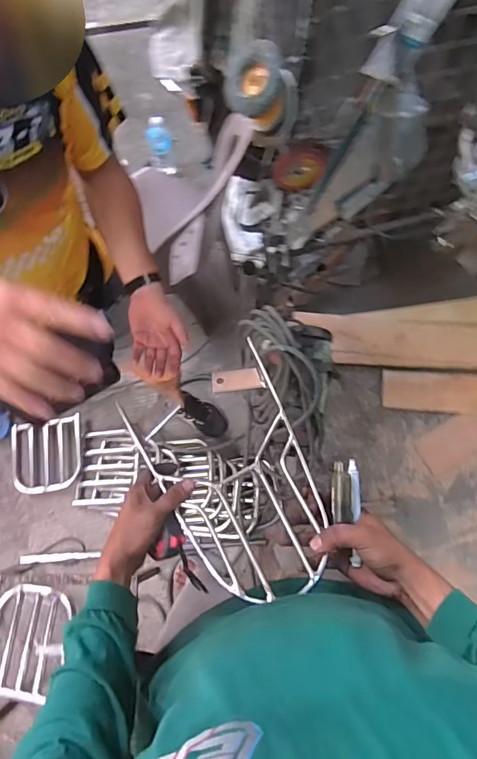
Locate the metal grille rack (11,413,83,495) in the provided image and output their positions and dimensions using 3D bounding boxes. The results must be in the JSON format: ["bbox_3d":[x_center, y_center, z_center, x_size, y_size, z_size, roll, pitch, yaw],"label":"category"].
[{"bbox_3d":[-0.660,0.258,1.548,0.233,0.023,0.248,-6,72,-4],"label":"metal grille rack"}]

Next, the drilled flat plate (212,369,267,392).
[{"bbox_3d":[-0.001,0.001,0.715,0.079,0.008,0.034,-7,81,-2],"label":"drilled flat plate"}]

